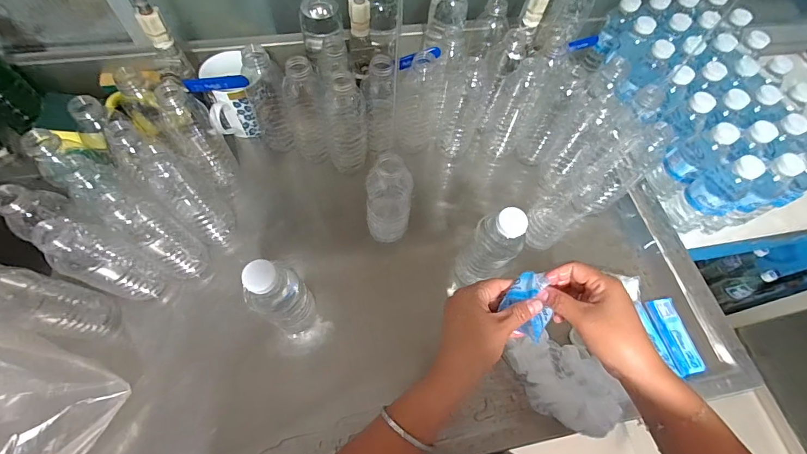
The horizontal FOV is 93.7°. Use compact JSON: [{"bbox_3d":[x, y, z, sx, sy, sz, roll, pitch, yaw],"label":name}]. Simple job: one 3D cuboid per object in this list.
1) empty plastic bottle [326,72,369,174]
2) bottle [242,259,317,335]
[{"bbox_3d":[-0.083,-0.156,0.554,0.058,0.170,0.055,-8,63,-8],"label":"empty plastic bottle"},{"bbox_3d":[-0.135,0.081,0.433,0.049,0.184,0.057,-28,68,-17],"label":"bottle"}]

